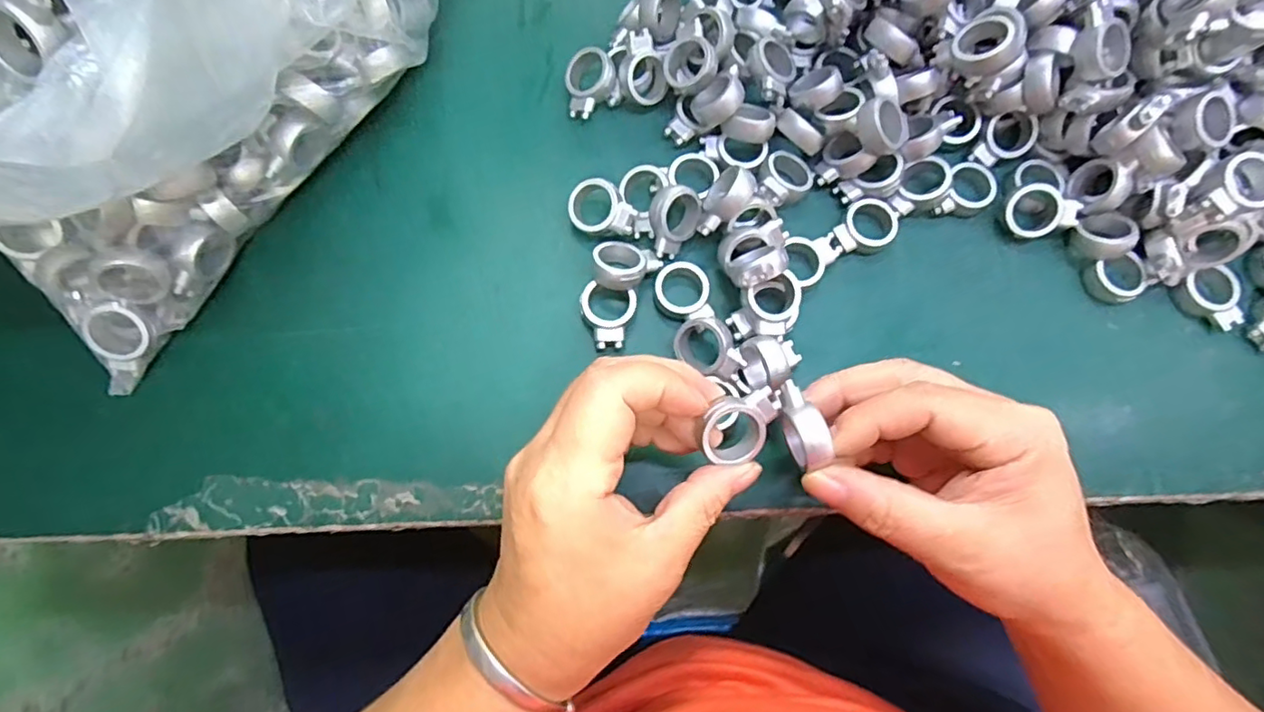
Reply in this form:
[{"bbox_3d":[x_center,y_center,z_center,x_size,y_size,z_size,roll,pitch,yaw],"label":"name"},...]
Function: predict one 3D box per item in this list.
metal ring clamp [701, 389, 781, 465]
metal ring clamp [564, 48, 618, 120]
[{"bbox_3d":[0.042,0.027,0.224,0.032,0.009,0.023,-18,77,-6],"label":"metal ring clamp"},{"bbox_3d":[-0.021,-0.141,0.308,0.027,0.012,0.031,-15,87,18],"label":"metal ring clamp"}]

